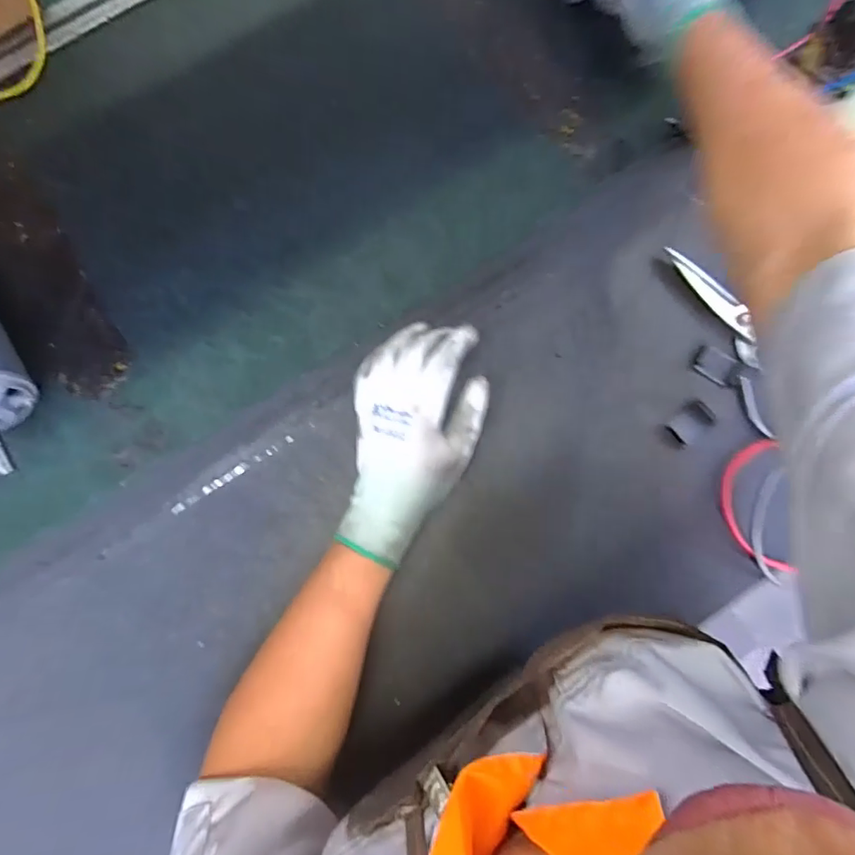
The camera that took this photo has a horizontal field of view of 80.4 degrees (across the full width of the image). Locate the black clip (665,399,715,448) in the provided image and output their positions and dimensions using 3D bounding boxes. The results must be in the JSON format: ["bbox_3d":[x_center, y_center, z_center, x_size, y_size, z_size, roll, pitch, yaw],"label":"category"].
[{"bbox_3d":[0.214,-0.004,0.410,0.037,0.004,0.021,-40,81,-6],"label":"black clip"}]

